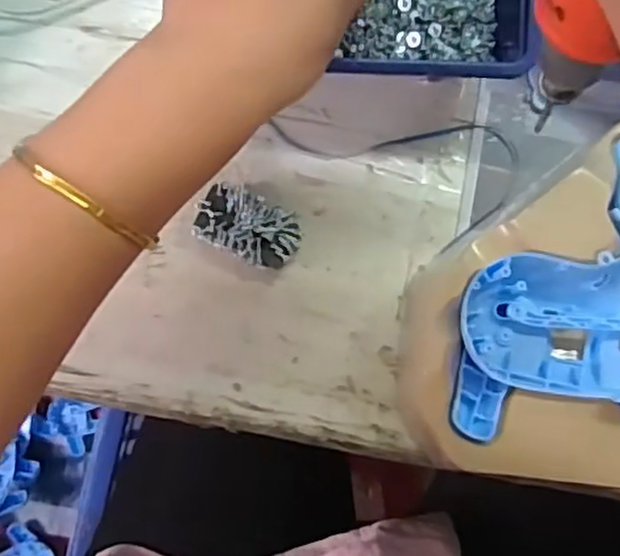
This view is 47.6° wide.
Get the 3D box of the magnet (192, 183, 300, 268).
[{"bbox_3d":[-0.031,-0.026,0.362,0.053,0.019,0.032,28,85,1],"label":"magnet"}]

